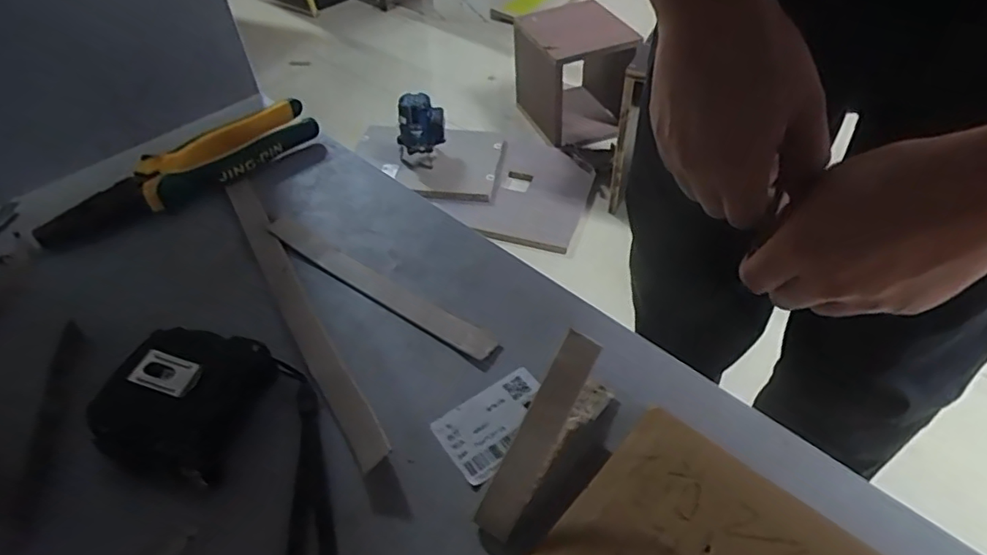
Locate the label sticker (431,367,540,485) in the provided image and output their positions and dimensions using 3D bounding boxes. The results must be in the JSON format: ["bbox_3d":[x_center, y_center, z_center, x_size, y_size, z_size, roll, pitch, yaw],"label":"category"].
[{"bbox_3d":[0.003,0.072,0.289,0.058,0.004,0.038,-29,52,-23],"label":"label sticker"}]

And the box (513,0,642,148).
[{"bbox_3d":[0.228,-0.541,1.517,0.293,0.243,0.271,-18,49,-15],"label":"box"}]

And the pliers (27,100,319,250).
[{"bbox_3d":[-0.220,-0.078,0.415,0.193,0.019,0.048,-35,55,-27],"label":"pliers"}]

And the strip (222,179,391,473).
[{"bbox_3d":[-0.121,0.010,0.346,0.017,0.009,0.249,-25,51,-20],"label":"strip"}]

